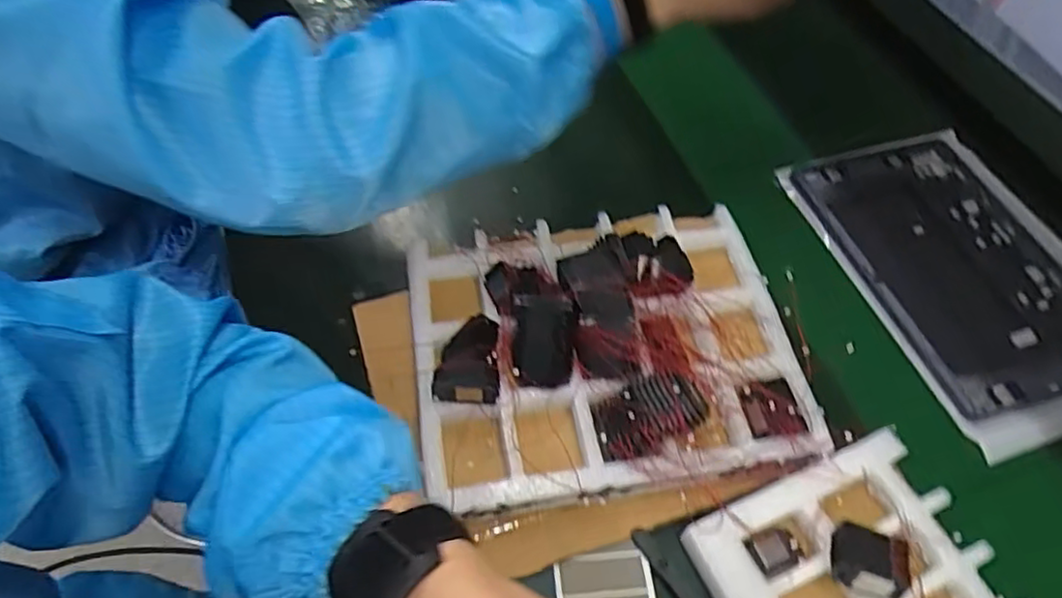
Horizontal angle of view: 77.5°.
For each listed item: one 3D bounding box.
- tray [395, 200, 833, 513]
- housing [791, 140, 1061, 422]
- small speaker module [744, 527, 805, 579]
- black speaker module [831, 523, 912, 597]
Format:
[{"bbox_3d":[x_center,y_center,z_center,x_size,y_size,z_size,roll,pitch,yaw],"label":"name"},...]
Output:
[{"bbox_3d":[0.049,0.024,0.459,0.259,0.055,0.219,-6,56,-9],"label":"tray"},{"bbox_3d":[0.363,-0.032,0.561,0.184,0.014,0.255,-13,57,-13],"label":"housing"},{"bbox_3d":[0.146,0.150,0.395,0.033,0.009,0.024,-17,58,-15],"label":"small speaker module"},{"bbox_3d":[0.190,0.148,0.370,0.039,0.020,0.033,17,56,4],"label":"black speaker module"}]

